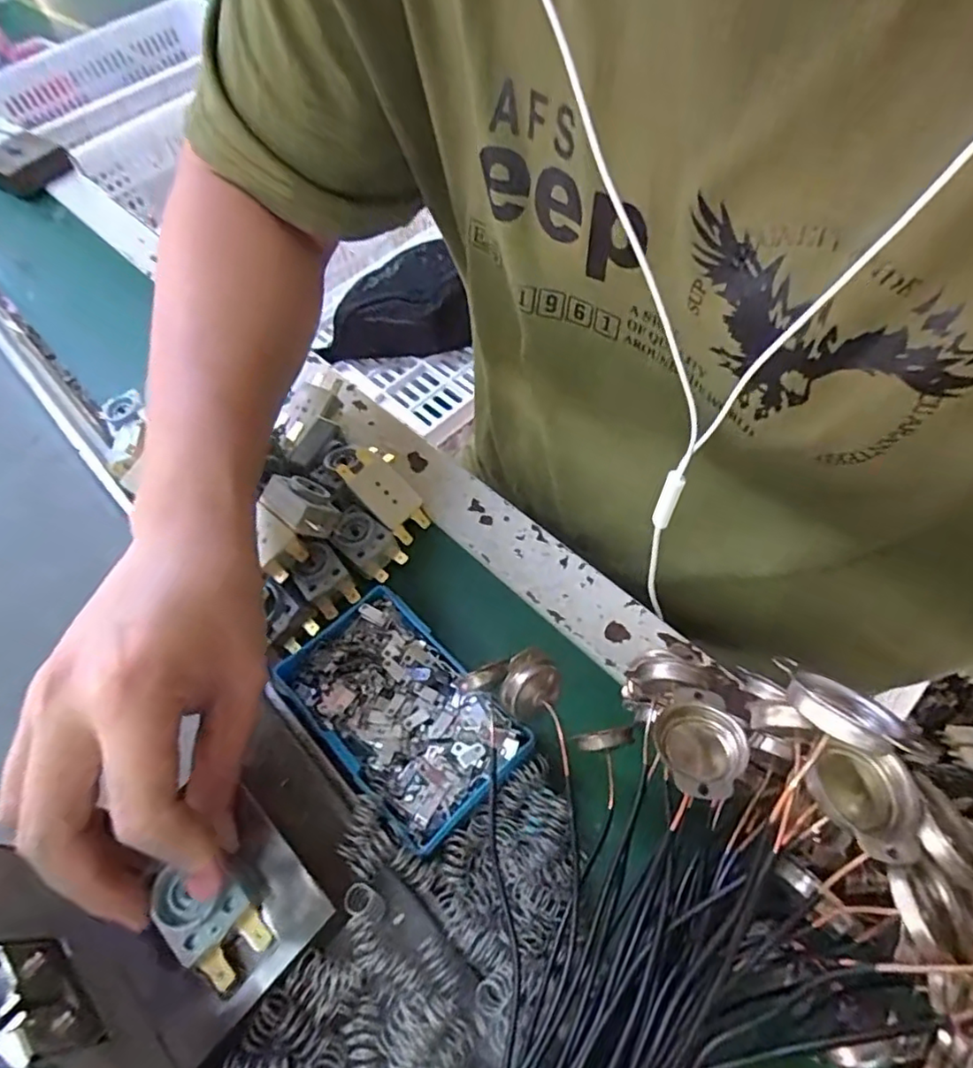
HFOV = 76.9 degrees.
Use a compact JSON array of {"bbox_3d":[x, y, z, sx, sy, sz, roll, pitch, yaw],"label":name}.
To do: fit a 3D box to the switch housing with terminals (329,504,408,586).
[{"bbox_3d":[-0.069,0.006,0.352,0.042,0.021,0.027,45,80,-16],"label":"switch housing with terminals"}]

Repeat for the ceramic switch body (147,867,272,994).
[{"bbox_3d":[-0.096,0.133,0.213,0.042,0.006,0.026,47,65,2],"label":"ceramic switch body"}]

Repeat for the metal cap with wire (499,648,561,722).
[{"bbox_3d":[0.017,0.060,0.241,0.020,0.018,0.024,15,61,17],"label":"metal cap with wire"}]

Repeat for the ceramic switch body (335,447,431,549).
[{"bbox_3d":[-0.060,-0.022,0.359,0.059,0.013,0.026,47,65,-4],"label":"ceramic switch body"}]

